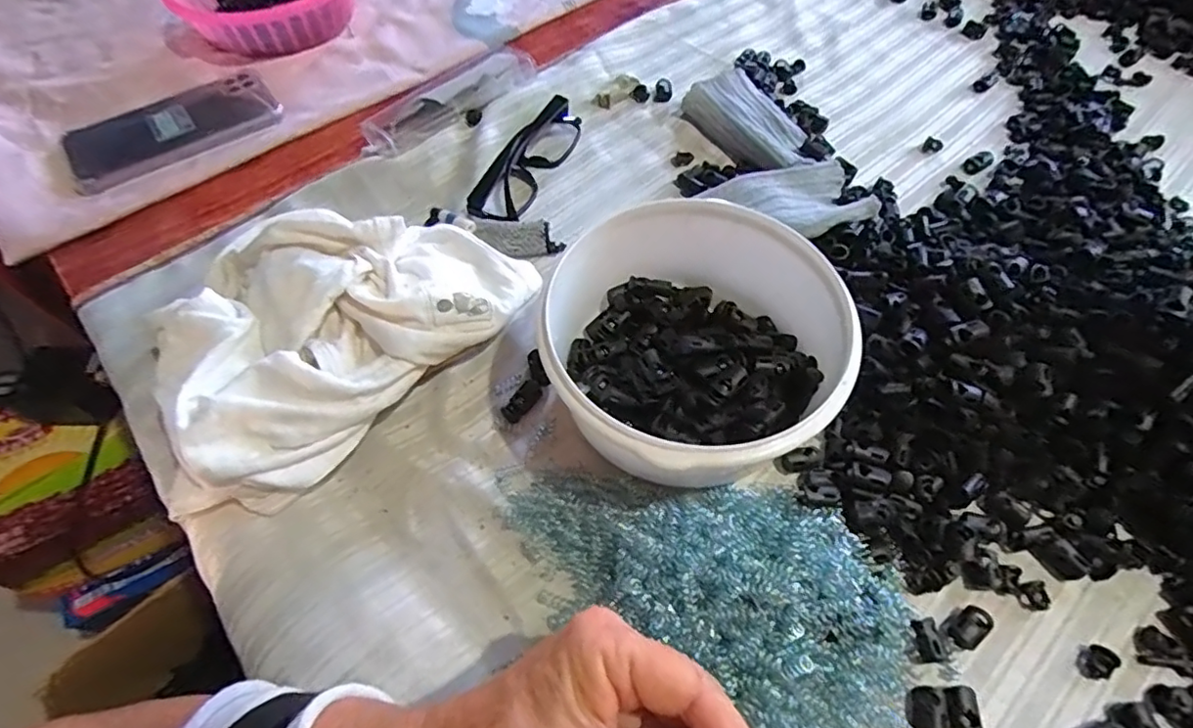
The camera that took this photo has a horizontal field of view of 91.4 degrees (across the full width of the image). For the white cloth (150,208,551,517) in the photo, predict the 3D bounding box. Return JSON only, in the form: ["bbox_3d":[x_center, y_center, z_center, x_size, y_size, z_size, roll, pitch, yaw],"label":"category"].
[{"bbox_3d":[-0.170,-0.031,0.358,0.169,0.059,0.225,37,66,22],"label":"white cloth"}]

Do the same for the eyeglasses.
[{"bbox_3d":[-0.052,-0.156,0.454,0.034,0.035,0.131,17,59,12],"label":"eyeglasses"}]

